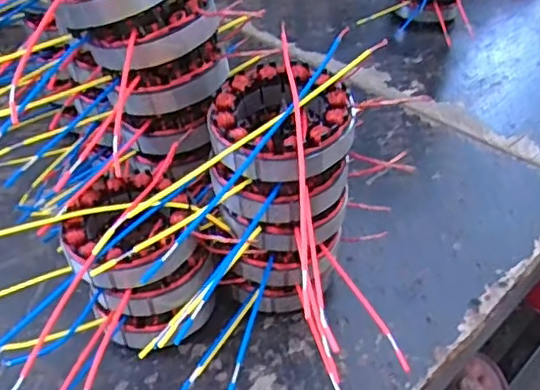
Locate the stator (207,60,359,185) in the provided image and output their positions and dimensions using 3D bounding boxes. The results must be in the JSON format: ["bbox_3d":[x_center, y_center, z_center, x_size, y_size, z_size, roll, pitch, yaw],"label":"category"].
[{"bbox_3d":[0.005,-0.045,0.372,0.085,0.036,0.085,0,41,0],"label":"stator"}]

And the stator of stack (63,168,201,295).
[{"bbox_3d":[-0.092,0.021,0.402,0.082,0.033,0.087,0,41,0],"label":"stator of stack"}]

